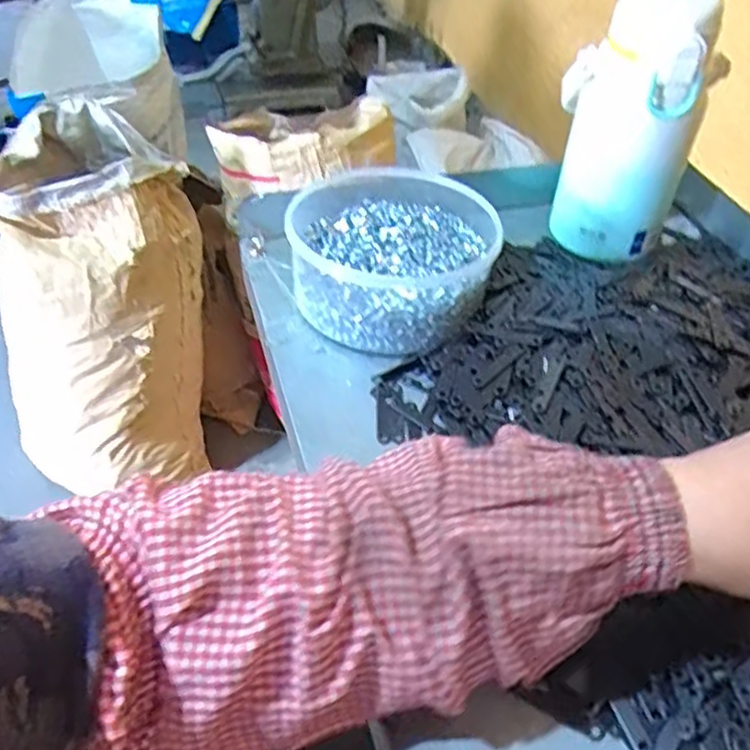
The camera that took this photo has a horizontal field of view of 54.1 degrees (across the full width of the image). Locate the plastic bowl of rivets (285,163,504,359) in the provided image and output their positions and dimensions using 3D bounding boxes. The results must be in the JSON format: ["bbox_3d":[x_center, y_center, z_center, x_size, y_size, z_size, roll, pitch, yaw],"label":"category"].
[{"bbox_3d":[0.012,-0.095,0.547,0.147,0.058,0.171,1,43,-2],"label":"plastic bowl of rivets"}]

